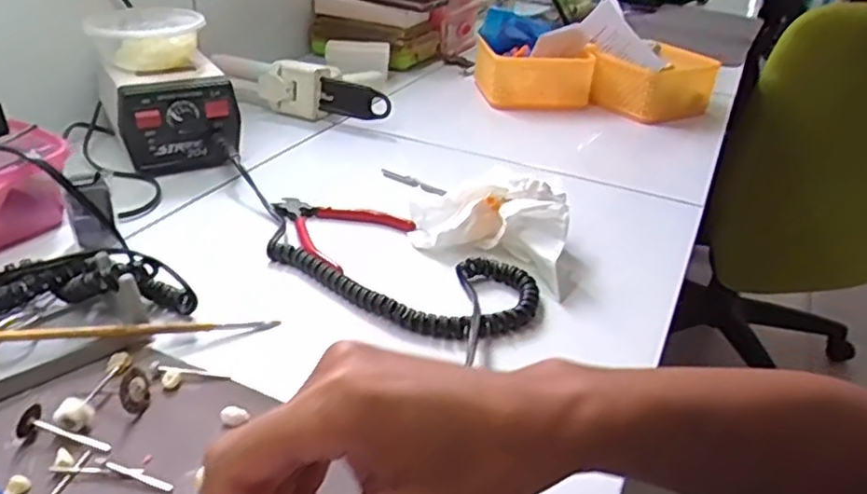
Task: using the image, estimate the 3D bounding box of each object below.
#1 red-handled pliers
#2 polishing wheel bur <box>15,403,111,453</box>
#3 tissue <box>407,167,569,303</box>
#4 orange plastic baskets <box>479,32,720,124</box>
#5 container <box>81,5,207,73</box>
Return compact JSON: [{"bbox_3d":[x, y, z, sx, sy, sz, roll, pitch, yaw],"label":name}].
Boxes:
[{"bbox_3d":[-0.088,-0.017,0.548,0.115,0.009,0.096,22,35,27],"label":"red-handled pliers"},{"bbox_3d":[-0.188,0.094,0.343,0.047,0.011,0.016,14,31,16],"label":"polishing wheel bur"},{"bbox_3d":[0.047,-0.023,0.532,0.138,0.056,0.072,18,33,22],"label":"tissue"},{"bbox_3d":[0.202,-0.209,0.852,0.304,0.066,0.105,7,30,5],"label":"orange plastic baskets"},{"bbox_3d":[-0.276,-0.206,0.654,0.100,0.041,0.111,-8,32,-21],"label":"container"}]

